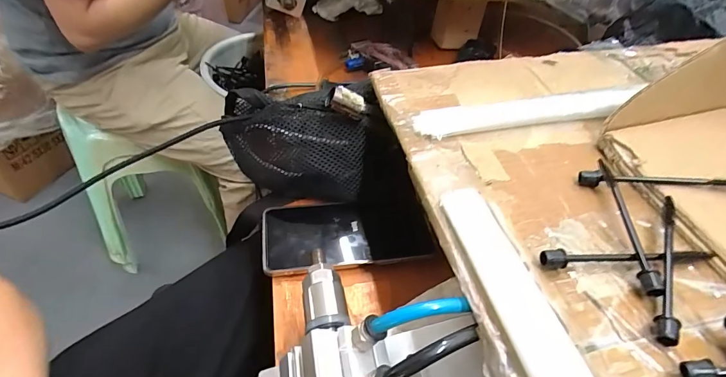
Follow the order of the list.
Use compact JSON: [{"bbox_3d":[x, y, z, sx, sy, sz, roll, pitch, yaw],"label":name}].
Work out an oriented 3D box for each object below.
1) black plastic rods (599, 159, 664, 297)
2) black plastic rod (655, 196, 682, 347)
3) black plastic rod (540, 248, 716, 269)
[{"bbox_3d":[0.158,0.021,0.235,0.009,0.013,0.101,7,45,5],"label":"black plastic rods"},{"bbox_3d":[0.170,0.042,0.215,0.009,0.012,0.101,23,49,20],"label":"black plastic rod"},{"bbox_3d":[0.150,0.038,0.218,0.102,0.011,0.008,-3,45,-4],"label":"black plastic rod"}]

